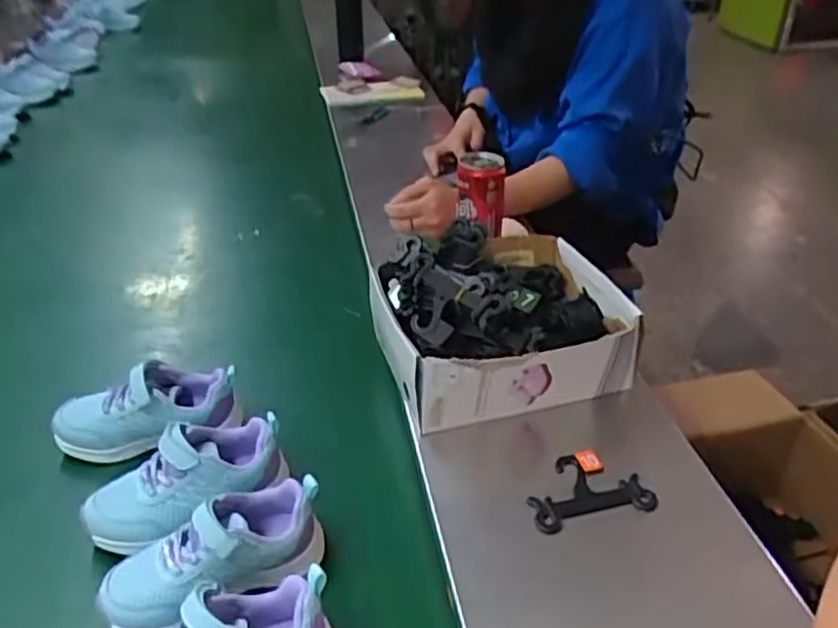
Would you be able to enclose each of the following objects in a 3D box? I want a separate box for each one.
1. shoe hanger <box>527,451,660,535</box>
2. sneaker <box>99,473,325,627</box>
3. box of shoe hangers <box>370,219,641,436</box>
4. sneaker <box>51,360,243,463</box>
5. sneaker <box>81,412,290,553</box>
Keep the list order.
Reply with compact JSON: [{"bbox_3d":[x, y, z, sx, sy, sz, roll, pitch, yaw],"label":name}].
[{"bbox_3d":[0.136,0.144,0.594,0.100,0.013,0.070,-9,35,-11],"label":"shoe hanger"},{"bbox_3d":[-0.149,0.174,0.524,0.162,0.069,0.067,-21,38,-27],"label":"sneaker"},{"bbox_3d":[0.078,0.002,0.711,0.223,0.113,0.209,-10,35,-13],"label":"box of shoe hangers"},{"bbox_3d":[-0.252,0.092,0.669,0.165,0.083,0.067,-8,34,-10],"label":"sneaker"},{"bbox_3d":[-0.189,0.134,0.583,0.161,0.068,0.071,-17,37,-22],"label":"sneaker"}]

